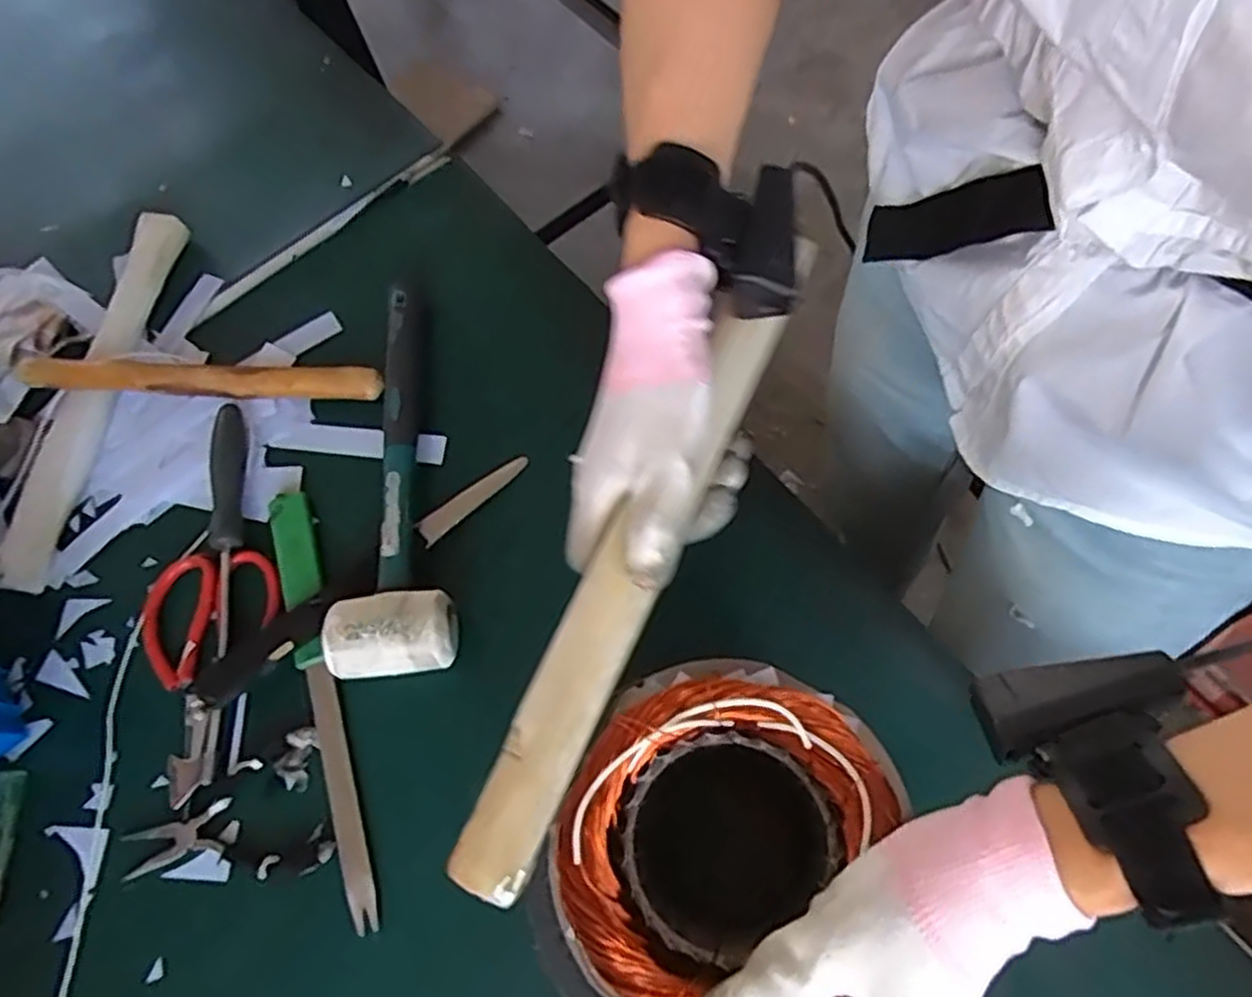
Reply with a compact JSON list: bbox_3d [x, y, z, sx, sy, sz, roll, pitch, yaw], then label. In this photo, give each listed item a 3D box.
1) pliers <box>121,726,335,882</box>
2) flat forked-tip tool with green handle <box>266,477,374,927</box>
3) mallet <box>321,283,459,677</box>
[{"bbox_3d":[-0.232,0.191,0.452,0.117,0.008,0.076,-21,67,-3],"label":"pliers"},{"bbox_3d":[-0.185,0.113,0.477,0.028,0.011,0.275,-22,67,-3],"label":"flat forked-tip tool with green handle"},{"bbox_3d":[-0.157,-0.024,0.514,0.073,0.043,0.279,-10,67,0],"label":"mallet"}]

